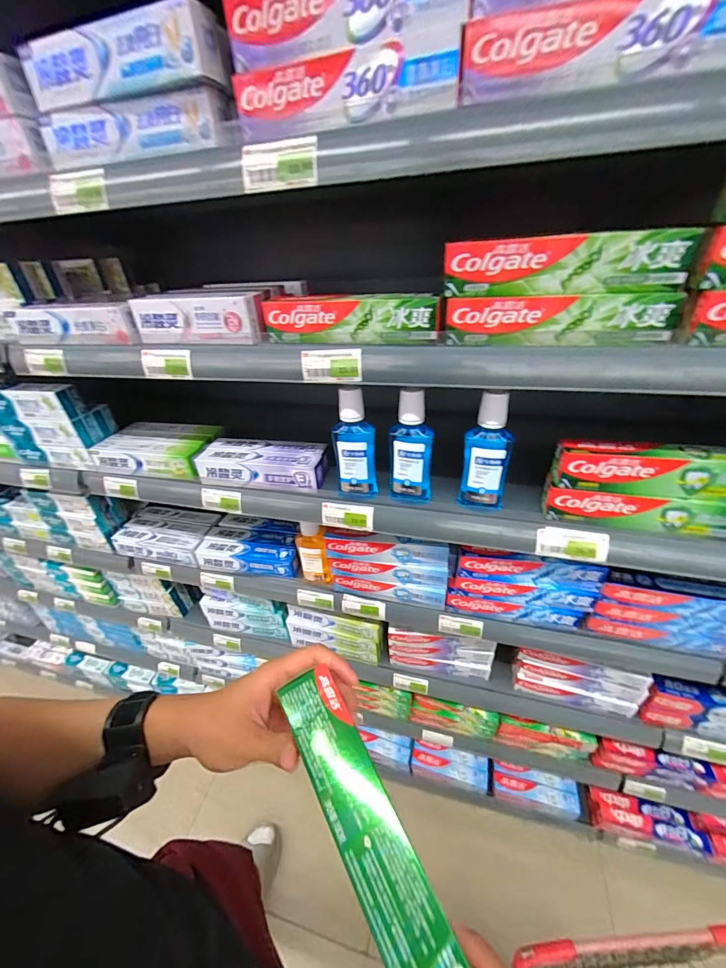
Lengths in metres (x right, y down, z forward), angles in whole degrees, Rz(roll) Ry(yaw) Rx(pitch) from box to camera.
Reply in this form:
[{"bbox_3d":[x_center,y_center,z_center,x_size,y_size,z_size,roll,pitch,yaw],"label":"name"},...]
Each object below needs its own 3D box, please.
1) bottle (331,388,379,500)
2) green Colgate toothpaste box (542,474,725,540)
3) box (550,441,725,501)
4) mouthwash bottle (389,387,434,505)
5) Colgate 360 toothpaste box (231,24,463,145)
[{"bbox_3d":[-0.013,-0.061,0.579,0.065,0.179,0.039,-5,35,0],"label":"bottle"},{"bbox_3d":[0.378,0.033,0.503,0.238,0.052,0.034,7,36,16],"label":"green Colgate toothpaste box"},{"bbox_3d":[0.378,-0.018,0.479,0.234,0.059,0.034,6,36,15],"label":"box"},{"bbox_3d":[0.072,-0.055,0.560,0.064,0.179,0.035,1,35,8],"label":"mouthwash bottle"},{"bbox_3d":[-0.027,-0.377,0.358,0.228,0.057,0.045,7,36,17],"label":"Colgate 360 toothpaste box"}]

